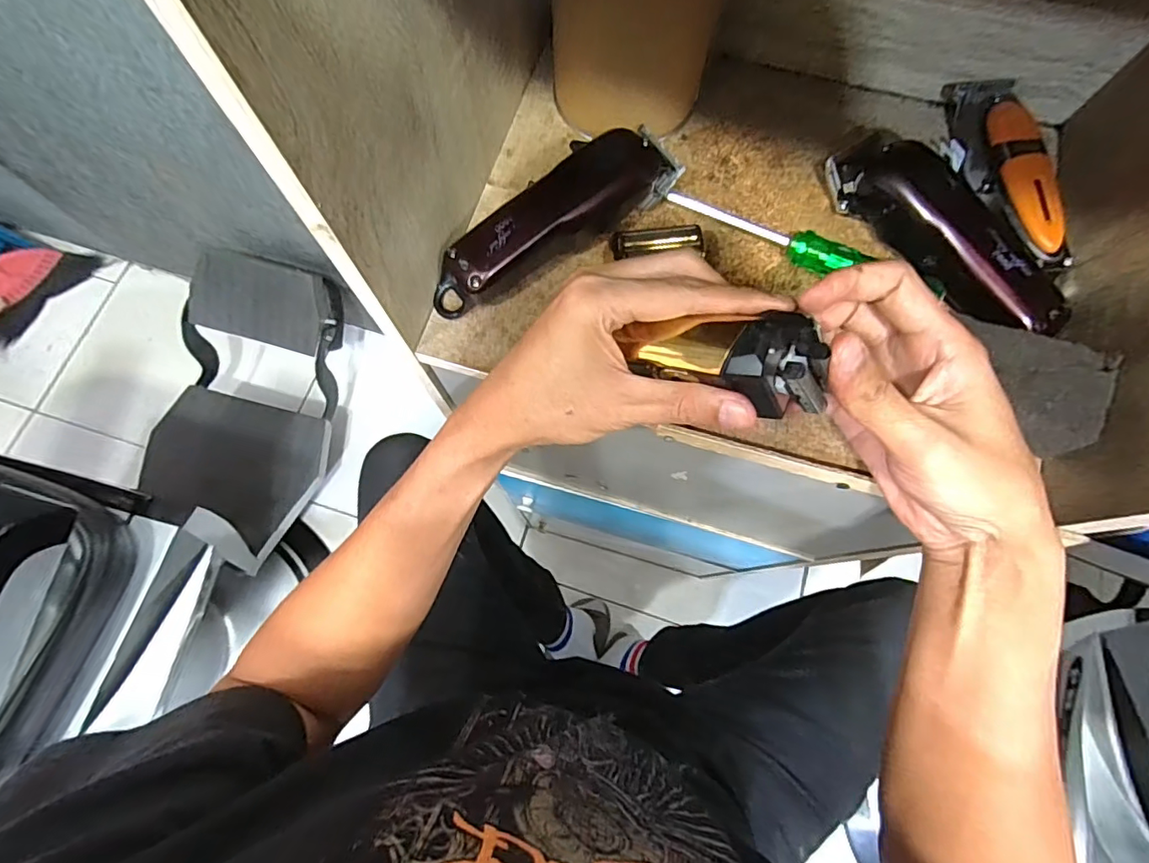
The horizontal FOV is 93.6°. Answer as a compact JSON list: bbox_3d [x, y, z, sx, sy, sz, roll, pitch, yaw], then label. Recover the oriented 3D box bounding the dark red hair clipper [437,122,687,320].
[{"bbox_3d":[-0.012,-0.134,0.339,0.180,0.040,0.041,-34,77,-9],"label":"dark red hair clipper"}]

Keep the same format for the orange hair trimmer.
[{"bbox_3d":[0.280,-0.174,0.353,0.038,0.034,0.151,-3,74,-1],"label":"orange hair trimmer"}]

